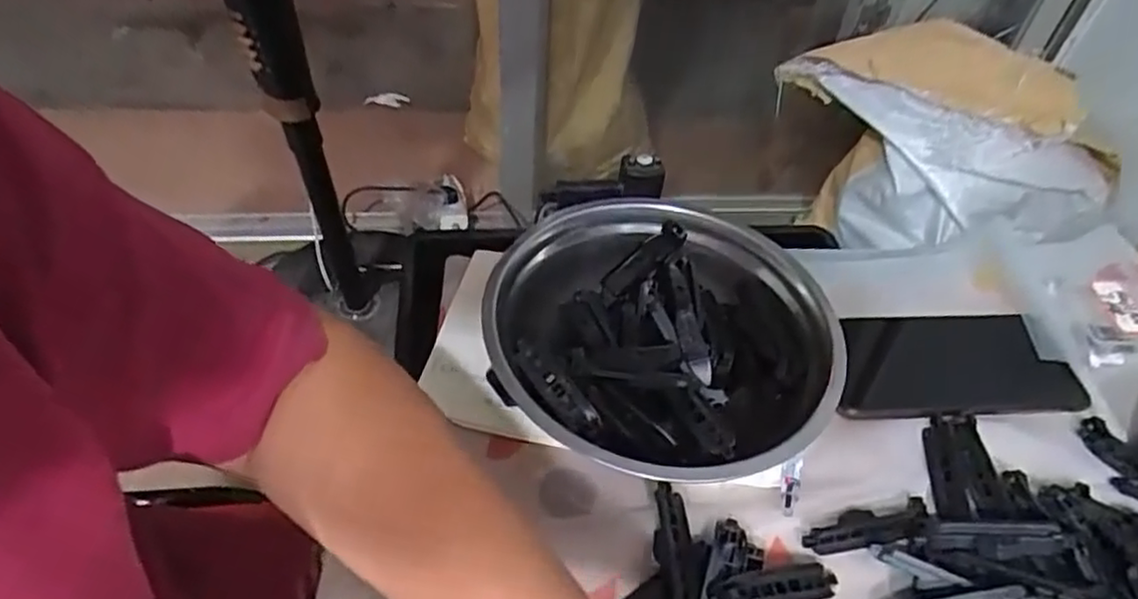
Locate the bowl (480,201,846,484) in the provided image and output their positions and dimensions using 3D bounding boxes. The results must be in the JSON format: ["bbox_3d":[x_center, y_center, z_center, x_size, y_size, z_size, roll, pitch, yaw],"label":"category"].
[{"bbox_3d":[0.056,0.027,0.429,0.196,0.066,0.198,2,48,-2],"label":"bowl"}]

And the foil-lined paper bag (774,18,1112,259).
[{"bbox_3d":[0.563,-0.223,1.111,0.498,0.341,0.179,26,51,18],"label":"foil-lined paper bag"}]

